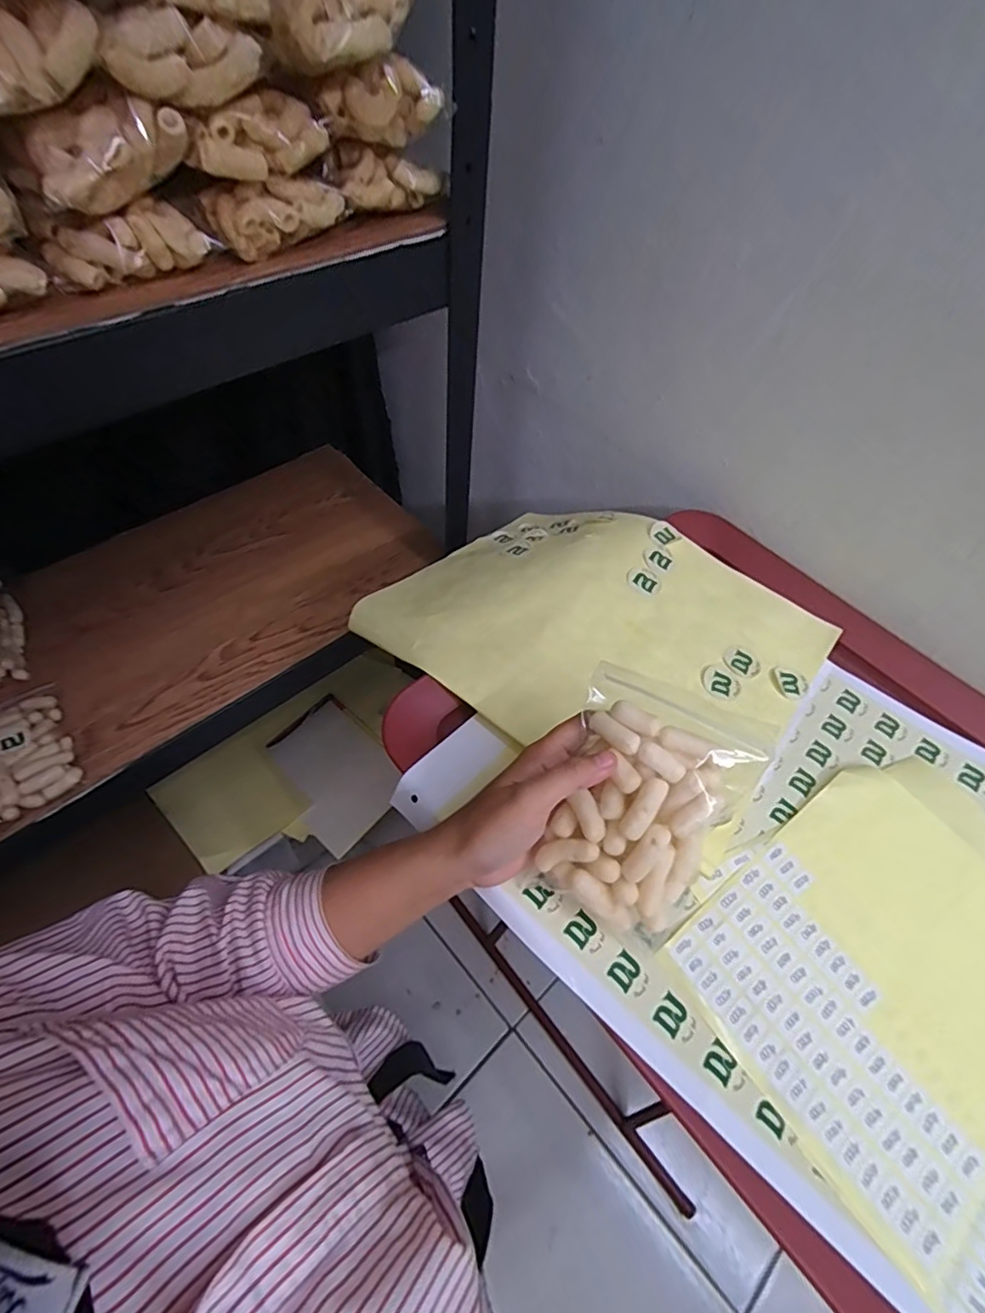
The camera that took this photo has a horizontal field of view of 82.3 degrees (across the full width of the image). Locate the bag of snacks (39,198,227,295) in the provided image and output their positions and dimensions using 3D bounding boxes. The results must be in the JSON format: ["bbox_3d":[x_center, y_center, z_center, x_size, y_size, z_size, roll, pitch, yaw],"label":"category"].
[{"bbox_3d":[-0.199,-0.226,0.308,0.082,0.027,0.031,-31,63,-23],"label":"bag of snacks"}]

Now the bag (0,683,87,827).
[{"bbox_3d":[-0.433,0.088,0.513,0.082,0.025,0.118,-30,62,-23],"label":"bag"}]

